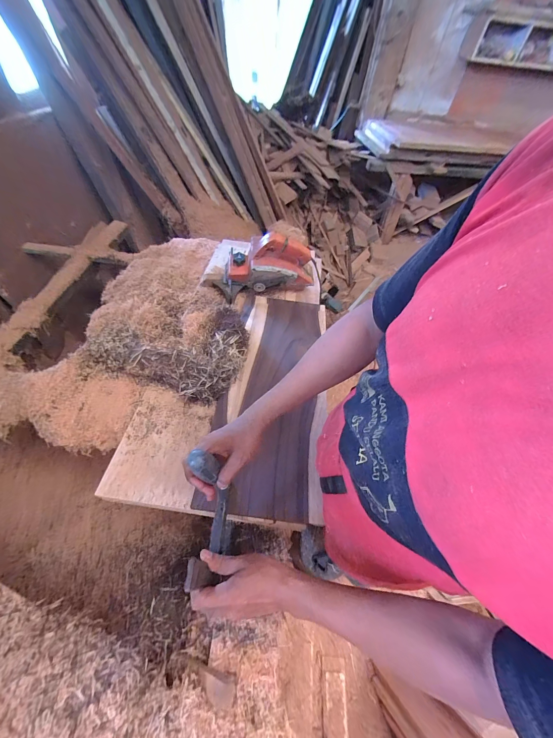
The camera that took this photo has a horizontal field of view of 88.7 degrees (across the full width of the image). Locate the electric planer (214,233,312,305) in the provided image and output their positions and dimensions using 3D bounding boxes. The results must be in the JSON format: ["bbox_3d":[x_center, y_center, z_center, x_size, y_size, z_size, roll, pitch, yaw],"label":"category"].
[{"bbox_3d":[-0.036,-0.325,0.874,0.300,0.195,0.126,-3,52,-9],"label":"electric planer"}]

